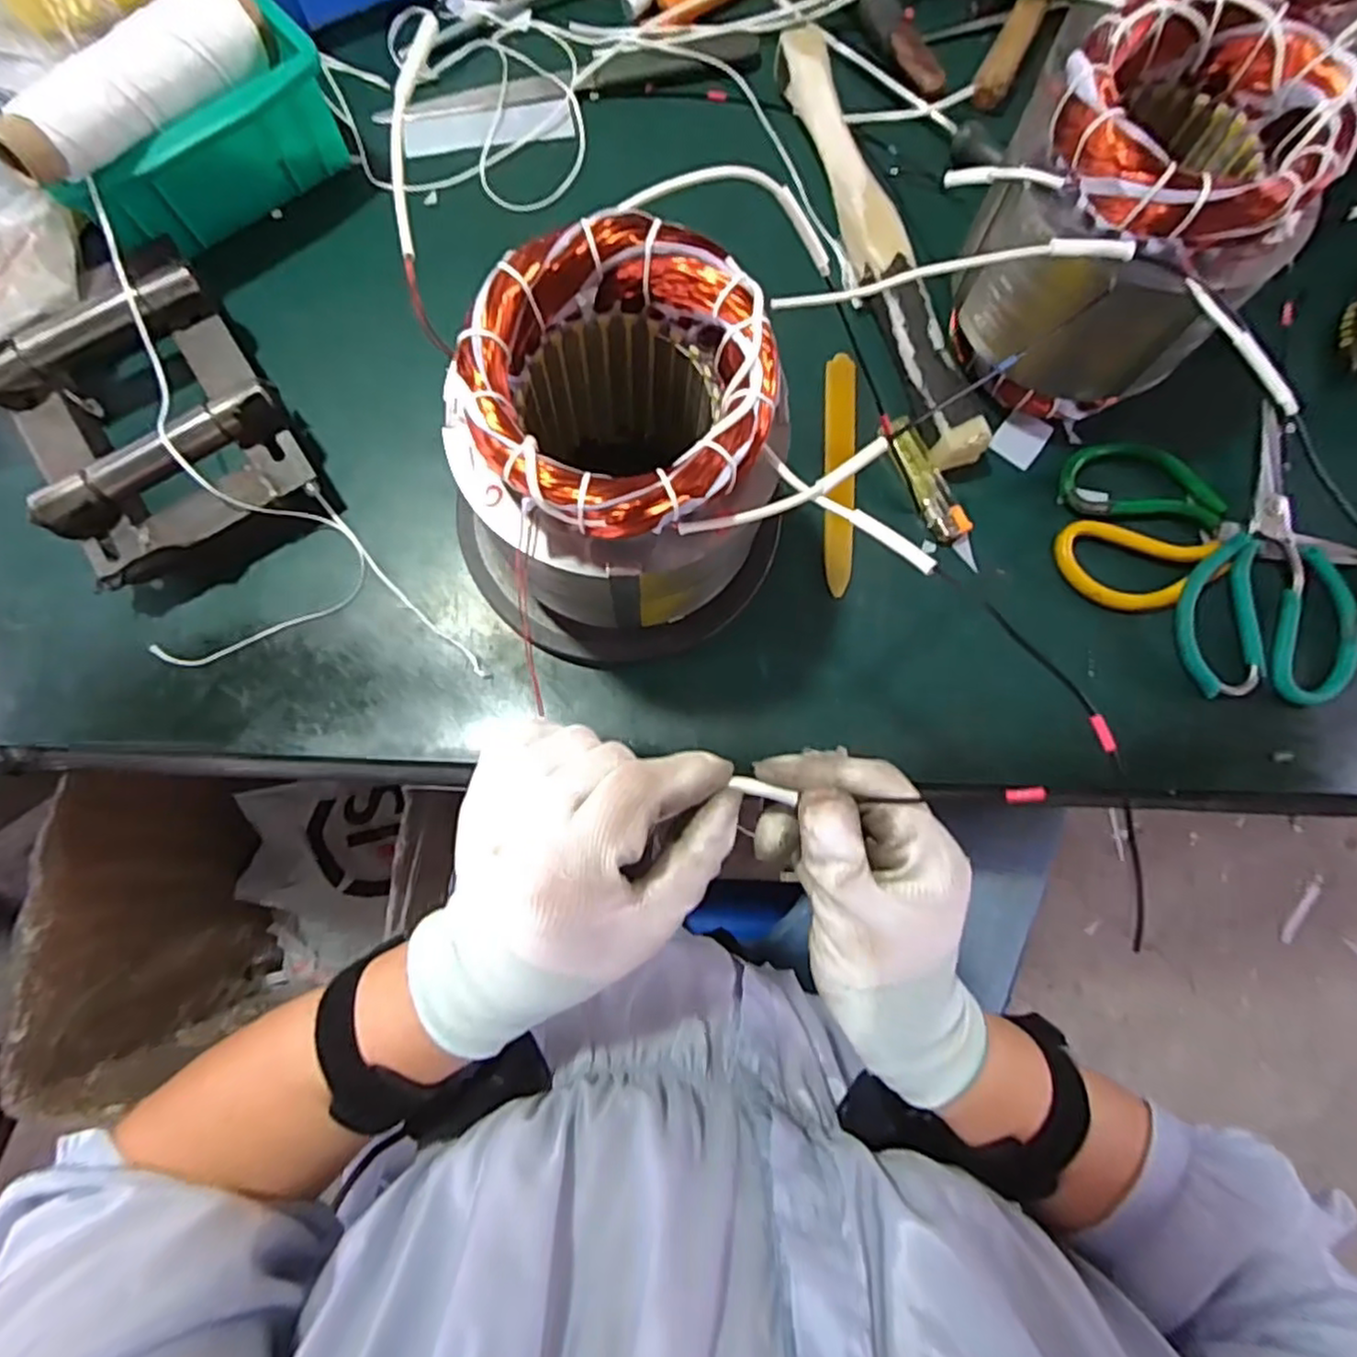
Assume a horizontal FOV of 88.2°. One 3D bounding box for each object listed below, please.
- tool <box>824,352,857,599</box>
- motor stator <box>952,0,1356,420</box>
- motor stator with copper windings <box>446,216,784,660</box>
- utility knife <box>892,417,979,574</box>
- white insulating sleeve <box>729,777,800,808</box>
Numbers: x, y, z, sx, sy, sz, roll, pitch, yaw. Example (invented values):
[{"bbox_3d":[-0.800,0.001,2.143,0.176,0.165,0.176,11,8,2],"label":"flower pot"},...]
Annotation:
[{"bbox_3d":[0.105,-0.135,0.453,0.020,0.006,0.165,4,79,0],"label":"tool"},{"bbox_3d":[0.242,-0.244,0.396,0.133,0.153,0.140,0,79,-1],"label":"motor stator"},{"bbox_3d":[-0.021,-0.093,0.357,0.145,0.175,0.148,0,79,-1],"label":"motor stator with copper windings"},{"bbox_3d":[0.164,-0.120,0.450,0.023,0.012,0.105,-23,81,-5],"label":"utility knife"},{"bbox_3d":[0.033,0.043,0.270,0.023,0.004,0.006,16,79,13],"label":"white insulating sleeve"}]

